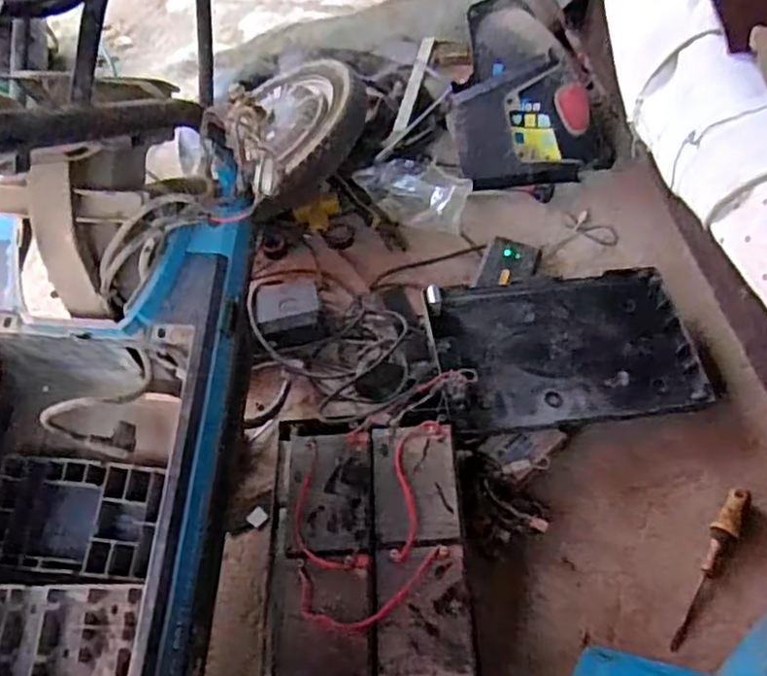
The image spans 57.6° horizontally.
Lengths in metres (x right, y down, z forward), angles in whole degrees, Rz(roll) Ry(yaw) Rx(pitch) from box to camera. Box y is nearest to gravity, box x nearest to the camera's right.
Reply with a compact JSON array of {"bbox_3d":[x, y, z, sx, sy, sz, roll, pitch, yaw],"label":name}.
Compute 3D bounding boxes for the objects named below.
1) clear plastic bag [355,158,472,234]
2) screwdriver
[{"bbox_3d":[0.053,-0.258,1.207,0.225,0.037,0.131,35,61,25],"label":"clear plastic bag"},{"bbox_3d":[0.373,0.257,0.796,0.028,0.028,0.207,30,59,22],"label":"screwdriver"}]

